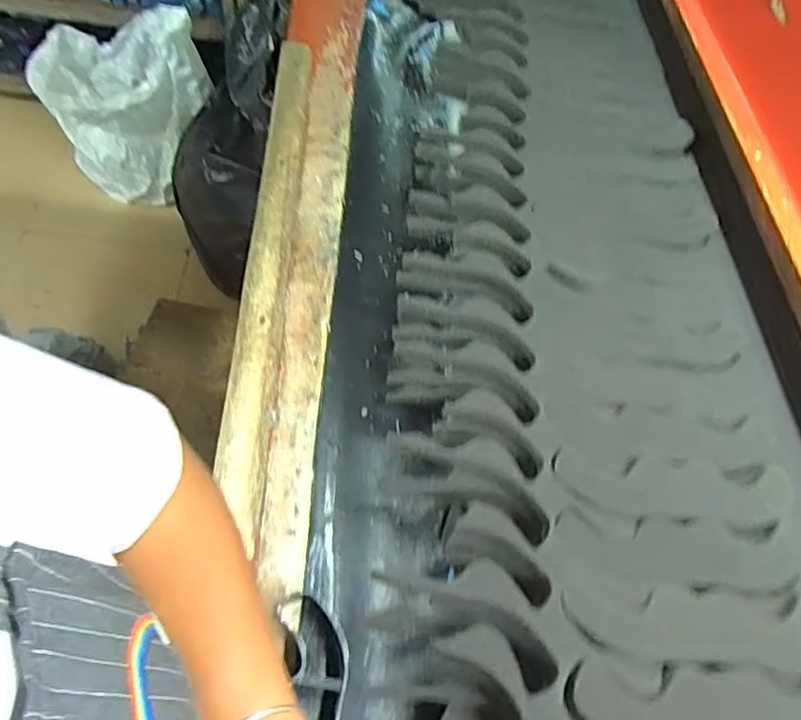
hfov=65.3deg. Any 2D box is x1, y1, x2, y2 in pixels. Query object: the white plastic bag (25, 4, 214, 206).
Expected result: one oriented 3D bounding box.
[{"bbox_3d":[-0.737,-0.650,1.681,0.399,0.541,0.215,24,57,6],"label":"white plastic bag"}]

